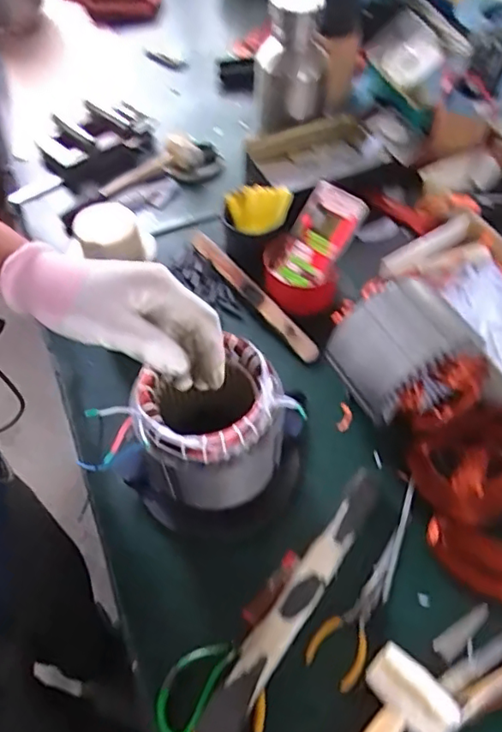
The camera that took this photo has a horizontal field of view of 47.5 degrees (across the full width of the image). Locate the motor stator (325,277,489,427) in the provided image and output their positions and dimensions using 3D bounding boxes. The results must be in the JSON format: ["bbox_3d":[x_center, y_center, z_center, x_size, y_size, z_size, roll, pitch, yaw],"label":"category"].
[{"bbox_3d":[0.179,-0.010,0.680,0.137,0.121,0.169,-32,59,-18],"label":"motor stator"}]

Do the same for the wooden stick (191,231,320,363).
[{"bbox_3d":[-0.001,-0.112,0.825,0.027,0.016,0.283,-34,60,-19],"label":"wooden stick"}]

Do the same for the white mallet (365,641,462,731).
[{"bbox_3d":[0.109,0.350,0.511,0.082,0.057,0.176,32,63,23],"label":"white mallet"}]

